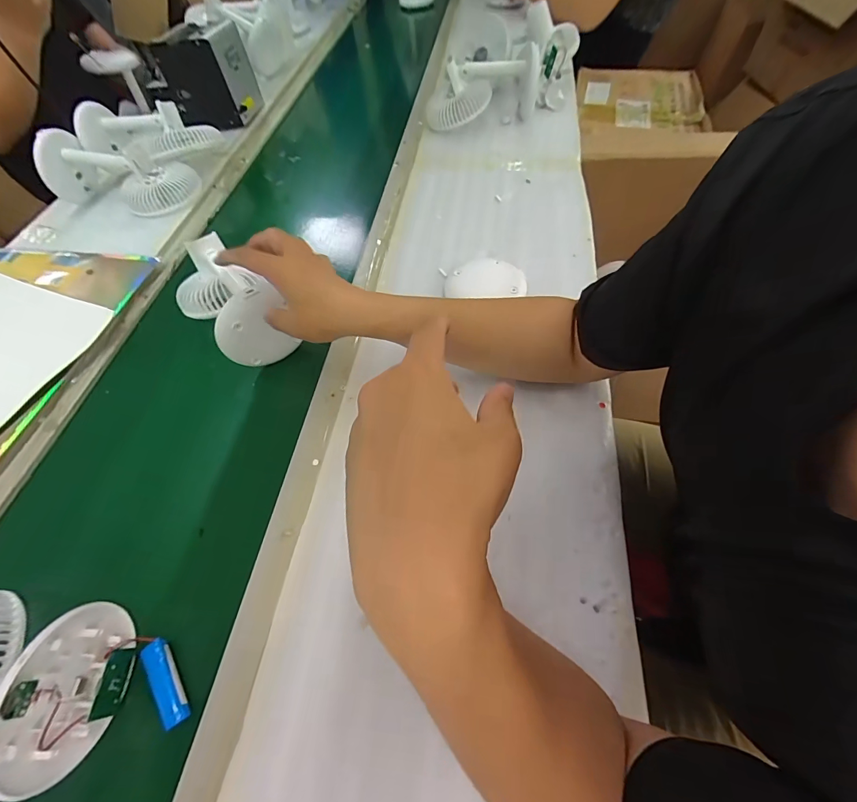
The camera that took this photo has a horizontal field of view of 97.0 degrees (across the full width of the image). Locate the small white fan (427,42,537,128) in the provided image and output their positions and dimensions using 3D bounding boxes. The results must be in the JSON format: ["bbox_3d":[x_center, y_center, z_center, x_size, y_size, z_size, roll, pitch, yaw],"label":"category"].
[{"bbox_3d":[0.101,-0.598,0.716,0.211,0.104,0.121,-3,59,2],"label":"small white fan"}]

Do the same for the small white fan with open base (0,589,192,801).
[{"bbox_3d":[-0.309,0.212,0.281,0.210,0.089,0.126,-2,59,3],"label":"small white fan with open base"}]

